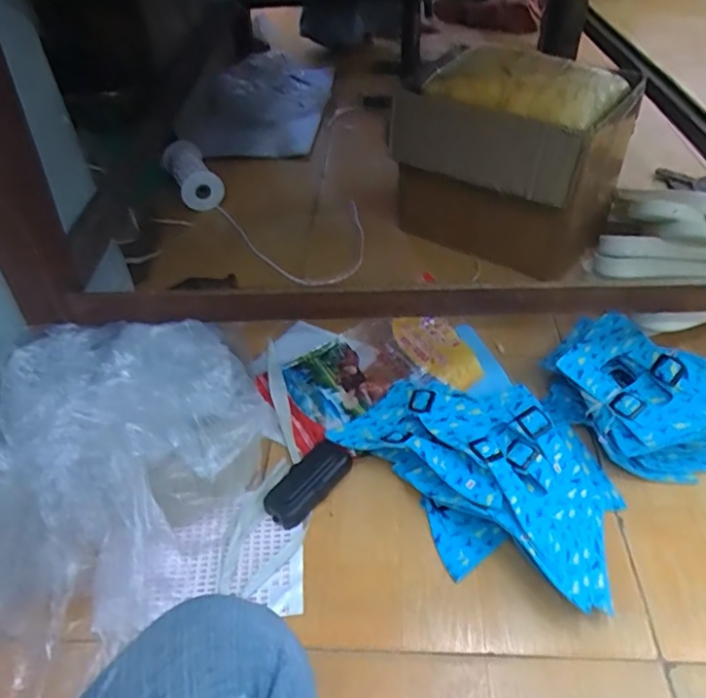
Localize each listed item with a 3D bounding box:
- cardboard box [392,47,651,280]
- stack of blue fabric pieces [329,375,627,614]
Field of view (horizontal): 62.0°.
[{"bbox_3d":[0.252,-0.311,0.984,0.325,0.295,0.220,25,51,27],"label":"cardboard box"},{"bbox_3d":[0.137,0.124,0.661,0.319,0.081,0.231,15,47,20],"label":"stack of blue fabric pieces"}]

